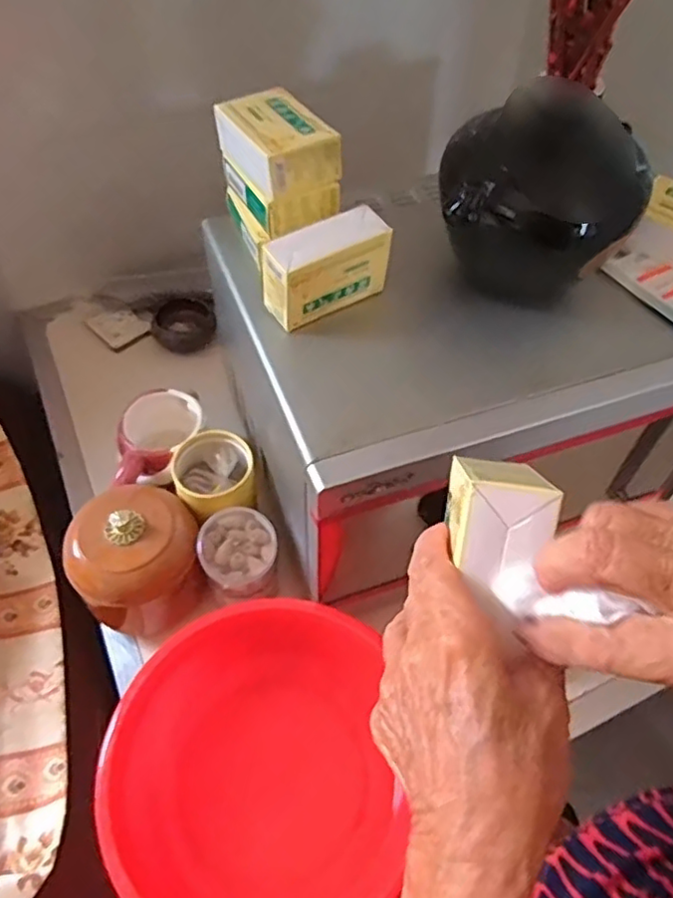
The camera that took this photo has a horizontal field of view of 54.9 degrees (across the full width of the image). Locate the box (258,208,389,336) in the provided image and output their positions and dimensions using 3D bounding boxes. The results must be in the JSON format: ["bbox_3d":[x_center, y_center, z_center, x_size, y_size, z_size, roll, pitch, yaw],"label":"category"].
[{"bbox_3d":[-0.008,-0.150,0.542,0.104,0.071,0.033,-26,58,-19],"label":"box"}]

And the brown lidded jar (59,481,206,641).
[{"bbox_3d":[-0.198,0.109,0.652,0.125,0.123,0.111,-24,58,-18],"label":"brown lidded jar"}]

